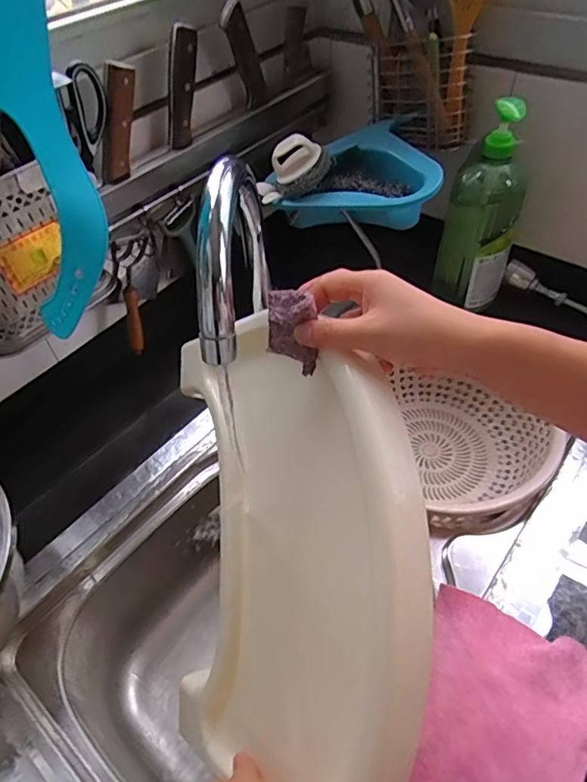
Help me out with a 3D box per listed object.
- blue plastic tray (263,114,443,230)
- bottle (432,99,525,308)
[{"bbox_3d":[0.084,-0.302,0.706,0.224,0.079,0.183,8,50,10],"label":"blue plastic tray"},{"bbox_3d":[0.260,-0.236,0.715,0.096,0.291,0.069,14,51,15],"label":"bottle"}]

